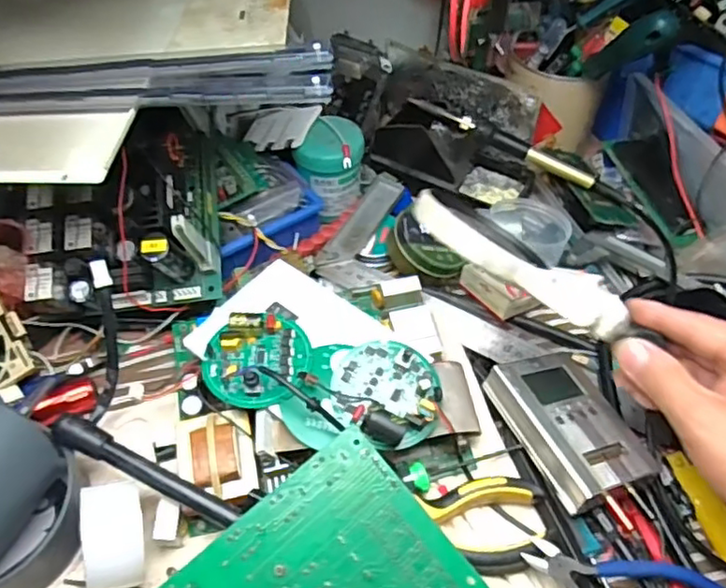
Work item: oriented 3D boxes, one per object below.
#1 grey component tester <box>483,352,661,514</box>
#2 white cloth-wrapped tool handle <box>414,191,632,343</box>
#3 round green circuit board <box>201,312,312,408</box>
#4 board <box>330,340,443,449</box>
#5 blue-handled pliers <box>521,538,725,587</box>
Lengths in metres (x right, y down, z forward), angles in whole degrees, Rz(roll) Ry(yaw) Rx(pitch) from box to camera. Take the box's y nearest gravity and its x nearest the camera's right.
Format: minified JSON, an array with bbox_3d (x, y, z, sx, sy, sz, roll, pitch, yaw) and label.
[{"bbox_3d":[0.138,0.087,0.427,0.069,0.025,0.101,-12,53,-28],"label":"grey component tester"},{"bbox_3d":[0.092,-0.017,0.378,0.142,0.017,0.035,30,55,6],"label":"white cloth-wrapped tool handle"},{"bbox_3d":[-0.070,0.042,0.421,0.070,0.022,0.060,-10,52,-10],"label":"round green circuit board"},{"bbox_3d":[0.017,0.061,0.416,0.066,0.016,0.070,1,51,-1],"label":"board"},{"bbox_3d":[0.148,0.180,0.366,0.115,0.029,0.080,28,55,19],"label":"blue-handled pliers"}]

